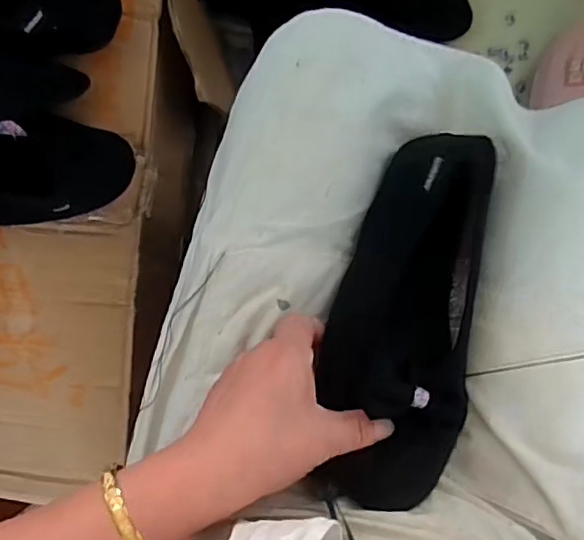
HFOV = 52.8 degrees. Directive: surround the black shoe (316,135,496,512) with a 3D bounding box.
[{"bbox_3d":[0.075,0.028,0.382,0.093,0.052,0.239,12,78,5],"label":"black shoe"}]

